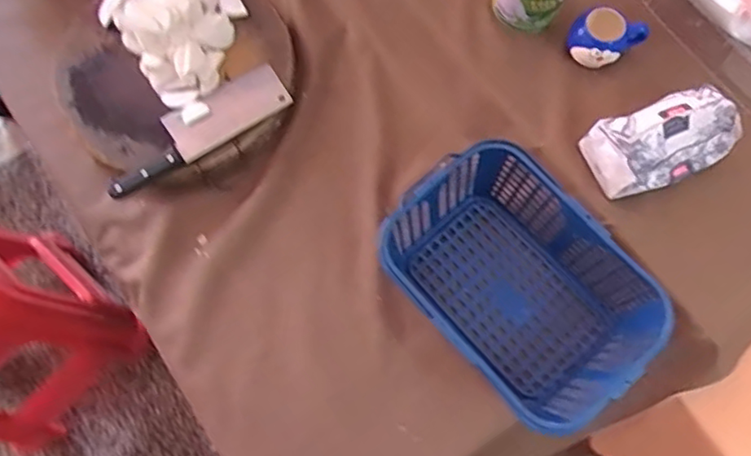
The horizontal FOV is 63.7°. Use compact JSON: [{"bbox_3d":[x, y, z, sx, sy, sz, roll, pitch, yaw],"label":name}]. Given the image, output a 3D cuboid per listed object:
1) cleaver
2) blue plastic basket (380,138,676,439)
[{"bbox_3d":[-0.261,-0.144,0.881,0.282,0.028,0.081,-32,75,-8],"label":"cleaver"},{"bbox_3d":[0.180,0.076,0.790,0.236,0.137,0.338,-42,77,-10],"label":"blue plastic basket"}]

